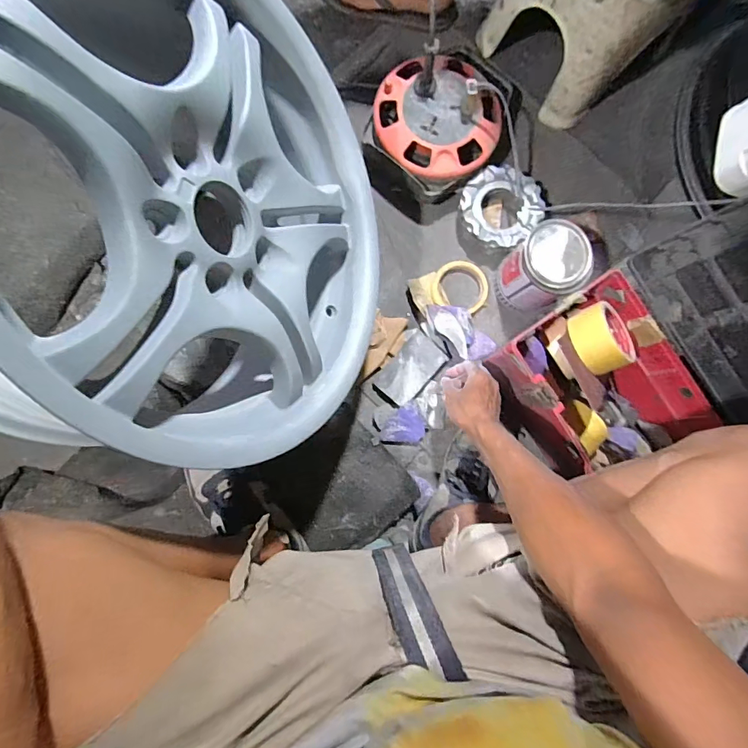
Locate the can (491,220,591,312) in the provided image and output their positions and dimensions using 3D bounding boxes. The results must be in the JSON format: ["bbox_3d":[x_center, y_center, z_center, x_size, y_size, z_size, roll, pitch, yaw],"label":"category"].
[{"bbox_3d":[0.260,-0.162,0.664,0.103,0.117,0.101,0,86,-4],"label":"can"}]

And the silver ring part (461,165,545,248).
[{"bbox_3d":[0.207,-0.267,0.709,0.131,0.046,0.127,0,86,-4],"label":"silver ring part"}]

